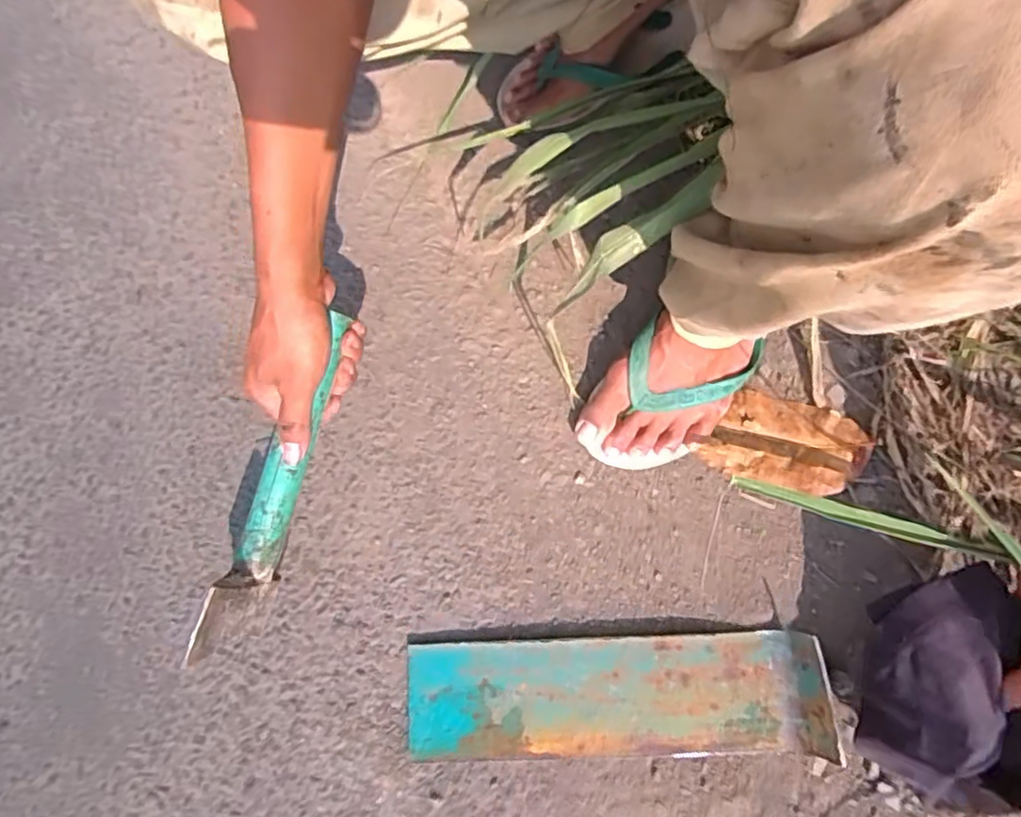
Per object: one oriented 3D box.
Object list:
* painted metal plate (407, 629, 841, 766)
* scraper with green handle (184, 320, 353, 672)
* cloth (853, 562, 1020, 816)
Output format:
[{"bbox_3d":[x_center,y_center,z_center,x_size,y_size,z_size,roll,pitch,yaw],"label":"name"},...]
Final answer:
[{"bbox_3d":[0.079,0.230,0.513,0.324,0.043,0.093,-2,71,1],"label":"painted metal plate"},{"bbox_3d":[-0.173,0.050,0.483,0.030,0.081,0.254,15,80,6],"label":"scraper with green handle"},{"bbox_3d":[0.290,0.186,0.436,0.096,0.031,0.148,-2,74,36],"label":"cloth"}]

